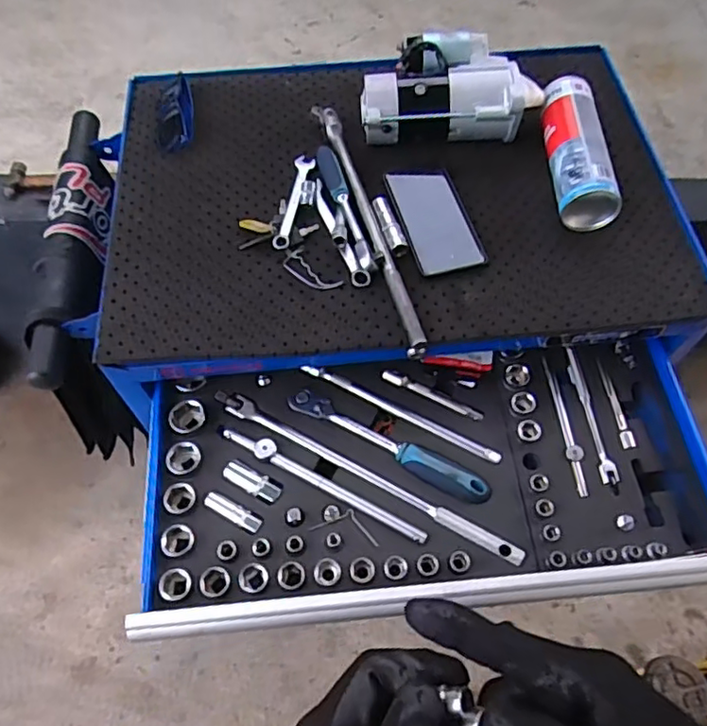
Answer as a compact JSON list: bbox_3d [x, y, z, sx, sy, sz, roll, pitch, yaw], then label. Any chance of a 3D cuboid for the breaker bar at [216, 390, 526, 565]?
[{"bbox_3d":[0.008,0.118,0.668,0.371,0.017,0.023,26,62,17],"label":"breaker bar"}]

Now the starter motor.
[{"bbox_3d":[0.119,-0.338,0.773,0.220,0.090,0.131,-4,59,-2],"label":"starter motor"}]

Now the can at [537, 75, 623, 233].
[{"bbox_3d":[0.267,-0.259,0.748,0.069,0.065,0.224,-1,59,0],"label":"can"}]

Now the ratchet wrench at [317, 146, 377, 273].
[{"bbox_3d":[-0.010,-0.186,0.724,0.024,0.018,0.193,-14,60,-8],"label":"ratchet wrench"}]

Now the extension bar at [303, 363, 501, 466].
[{"bbox_3d":[0.051,0.055,0.704,0.247,0.014,0.012,25,61,17],"label":"extension bar"}]

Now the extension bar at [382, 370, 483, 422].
[{"bbox_3d":[0.091,0.036,0.712,0.122,0.009,0.014,24,62,14],"label":"extension bar"}]

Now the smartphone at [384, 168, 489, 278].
[{"bbox_3d":[0.095,-0.173,0.725,0.081,0.009,0.160,-13,60,-8],"label":"smartphone"}]

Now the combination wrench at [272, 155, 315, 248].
[{"bbox_3d":[-0.071,-0.197,0.747,0.027,0.009,0.151,6,58,6],"label":"combination wrench"}]

